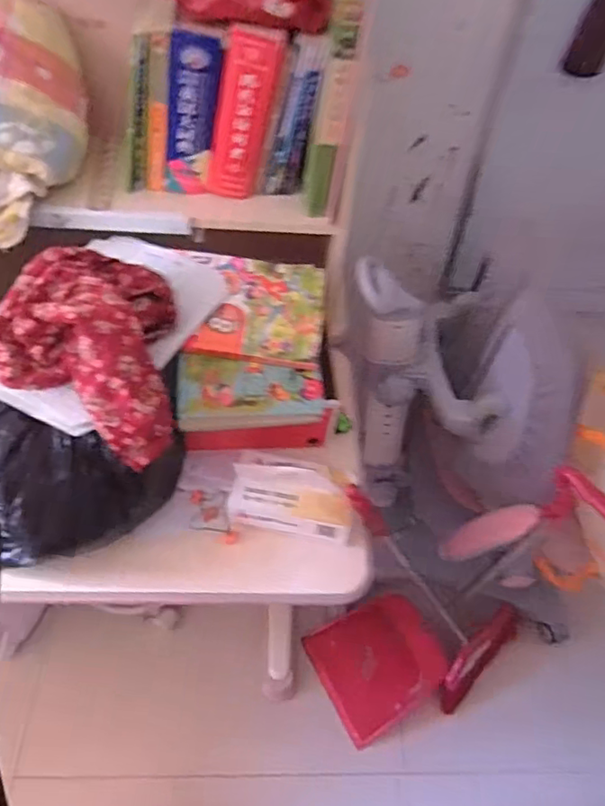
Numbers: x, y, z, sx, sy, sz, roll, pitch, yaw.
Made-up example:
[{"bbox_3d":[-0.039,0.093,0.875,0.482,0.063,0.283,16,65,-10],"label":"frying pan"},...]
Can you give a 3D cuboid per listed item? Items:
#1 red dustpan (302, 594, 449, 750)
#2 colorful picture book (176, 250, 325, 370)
[{"bbox_3d":[0.169,0.567,1.242,0.259,0.022,0.235,-31,70,1],"label":"red dustpan"},{"bbox_3d":[-0.064,-0.131,0.766,0.180,0.017,0.177,6,56,-3],"label":"colorful picture book"}]

